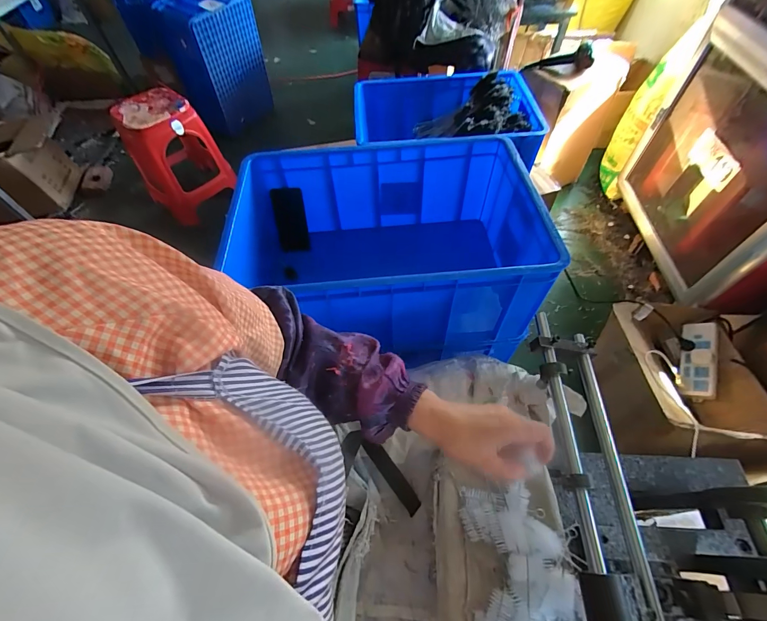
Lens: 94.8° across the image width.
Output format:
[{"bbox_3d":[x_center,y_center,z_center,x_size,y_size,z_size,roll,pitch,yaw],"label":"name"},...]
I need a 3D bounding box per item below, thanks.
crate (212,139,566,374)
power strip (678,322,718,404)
[{"bbox_3d":[-0.021,-0.117,0.815,0.642,0.325,0.425,-6,56,-1],"label":"crate"},{"bbox_3d":[0.897,0.138,1.005,0.080,0.027,0.236,-11,48,53],"label":"power strip"}]

